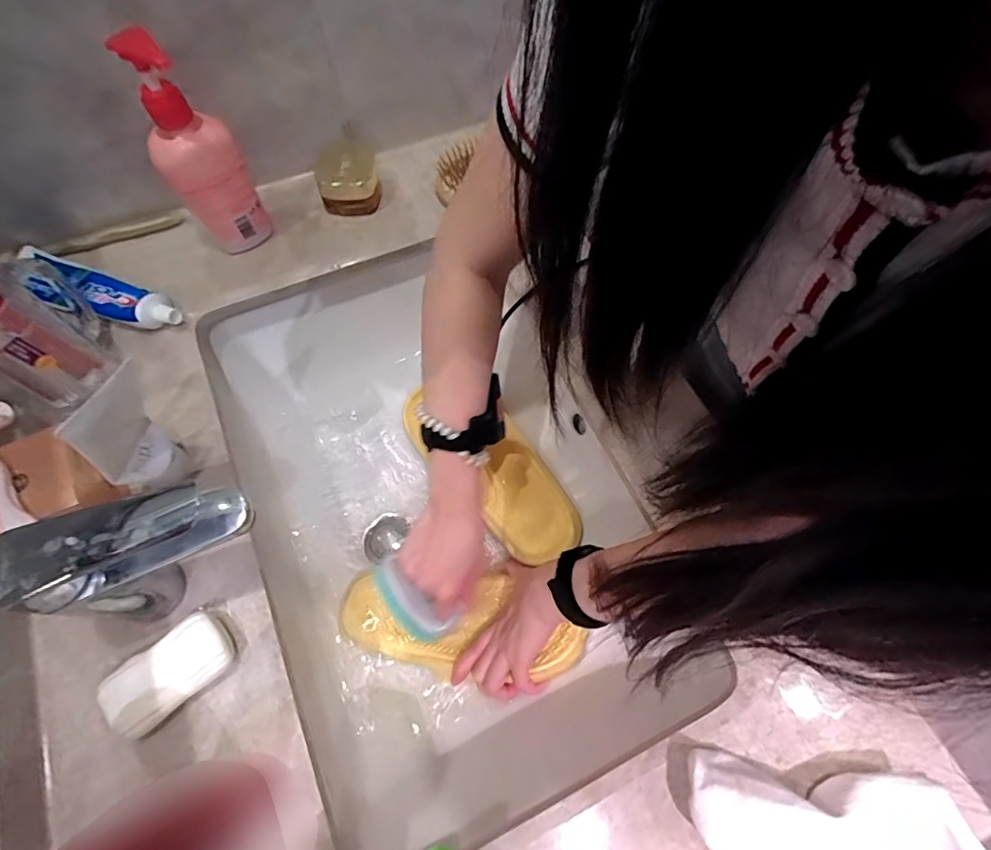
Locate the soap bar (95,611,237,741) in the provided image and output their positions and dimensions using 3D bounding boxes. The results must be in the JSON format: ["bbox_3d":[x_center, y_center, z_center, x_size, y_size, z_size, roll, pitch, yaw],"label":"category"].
[{"bbox_3d":[-0.227,0.175,0.346,0.083,0.027,0.045,-38,71,-16],"label":"soap bar"}]

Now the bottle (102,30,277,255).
[{"bbox_3d":[-0.267,-0.242,0.437,0.070,0.180,0.061,-37,71,-16],"label":"bottle"}]

